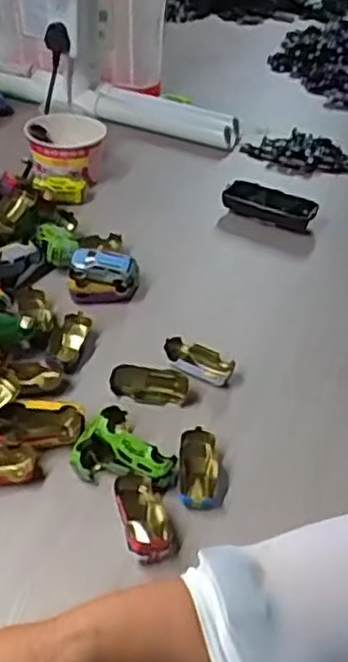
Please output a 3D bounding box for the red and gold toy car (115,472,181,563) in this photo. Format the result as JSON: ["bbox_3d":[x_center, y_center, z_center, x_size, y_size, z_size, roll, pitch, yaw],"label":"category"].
[{"bbox_3d":[-0.019,0.127,0.475,0.036,0.021,0.066,-6,39,-14],"label":"red and gold toy car"}]

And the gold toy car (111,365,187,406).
[{"bbox_3d":[-0.020,0.044,0.578,0.063,0.022,0.020,4,38,-1],"label":"gold toy car"}]

